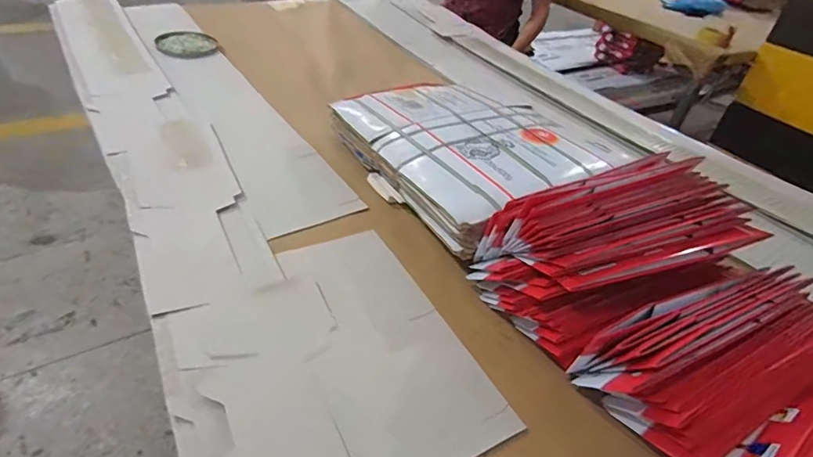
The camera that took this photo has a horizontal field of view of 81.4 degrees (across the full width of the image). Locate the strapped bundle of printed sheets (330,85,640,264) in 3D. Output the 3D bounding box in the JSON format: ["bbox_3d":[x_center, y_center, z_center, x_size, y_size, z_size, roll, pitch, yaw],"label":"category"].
[{"bbox_3d":[0.136,-0.166,0.971,0.437,0.103,0.509,-20,47,-29],"label":"strapped bundle of printed sheets"}]

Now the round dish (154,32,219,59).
[{"bbox_3d":[-0.630,-0.528,1.360,0.163,0.026,0.146,-12,43,-22],"label":"round dish"}]

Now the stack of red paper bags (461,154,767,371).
[{"bbox_3d":[0.309,0.029,0.715,0.367,0.180,0.210,-14,44,-24],"label":"stack of red paper bags"}]

